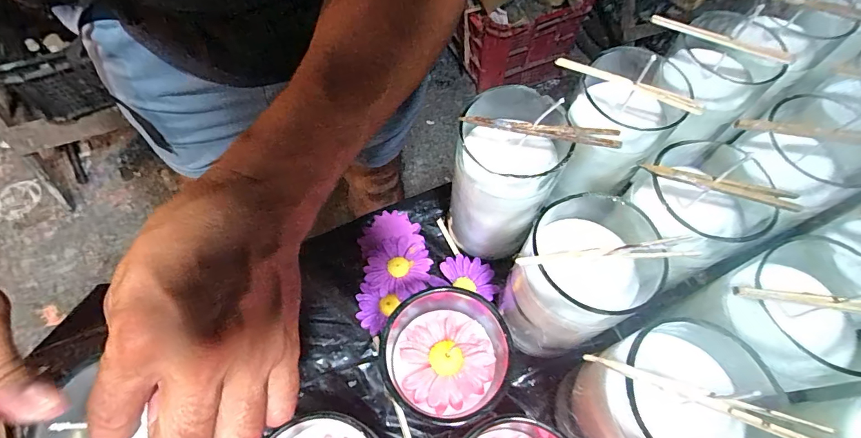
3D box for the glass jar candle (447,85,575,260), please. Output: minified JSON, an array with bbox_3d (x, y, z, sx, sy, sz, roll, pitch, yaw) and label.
[{"bbox_3d":[0.050,-0.026,0.289,0.063,0.125,0.062,0,63,0],"label":"glass jar candle"}]

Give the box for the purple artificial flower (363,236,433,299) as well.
[{"bbox_3d":[-0.024,0.036,0.324,0.047,0.010,0.048,10,64,5],"label":"purple artificial flower"}]

